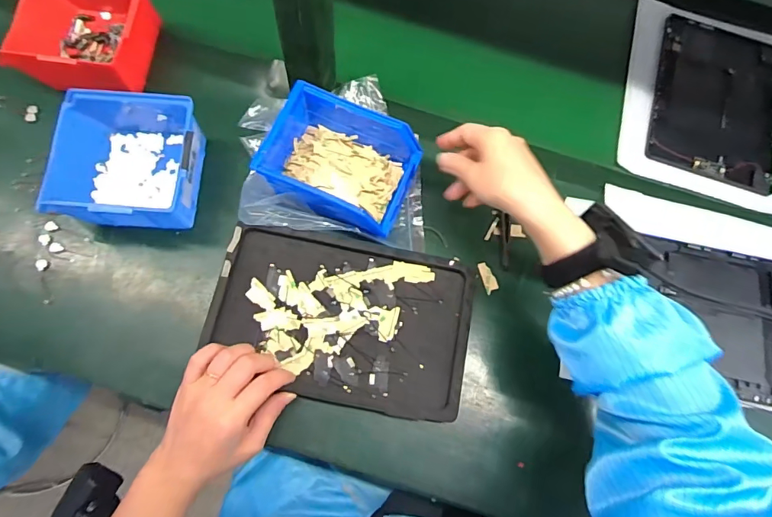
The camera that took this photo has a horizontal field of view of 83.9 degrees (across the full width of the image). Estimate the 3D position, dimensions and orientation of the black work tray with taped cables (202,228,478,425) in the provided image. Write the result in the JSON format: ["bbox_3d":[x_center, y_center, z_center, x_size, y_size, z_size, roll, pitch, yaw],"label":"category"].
[{"bbox_3d":[-0.043,0.058,0.421,0.245,0.027,0.153,11,68,2],"label":"black work tray with taped cables"}]

